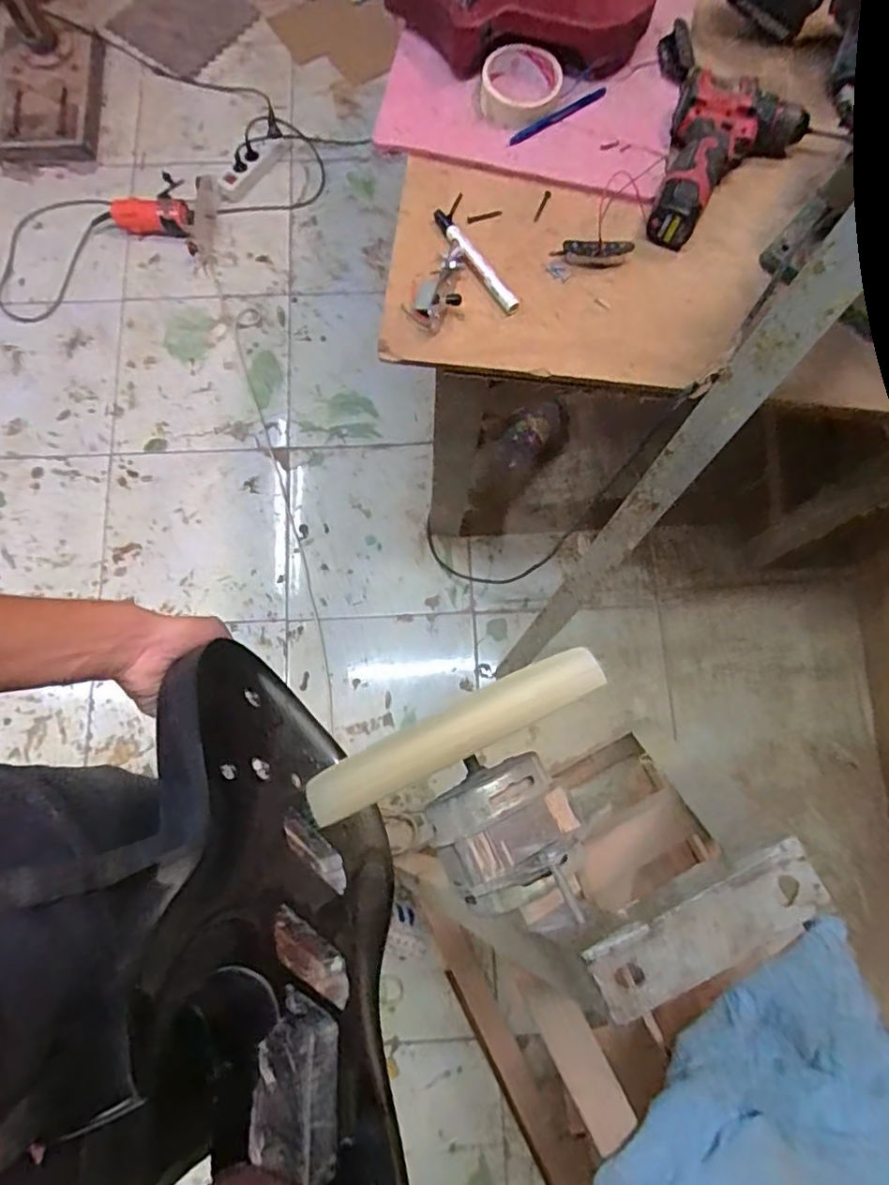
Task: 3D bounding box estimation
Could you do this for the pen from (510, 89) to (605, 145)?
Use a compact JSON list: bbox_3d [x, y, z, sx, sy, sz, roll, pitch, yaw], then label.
[{"bbox_3d":[0.131,-0.546,0.689,0.131,0.007,0.010,-30,79,-8],"label":"pen"}]

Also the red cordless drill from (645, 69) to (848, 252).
[{"bbox_3d":[0.313,-0.458,0.653,0.154,0.053,0.191,18,78,3],"label":"red cordless drill"}]

